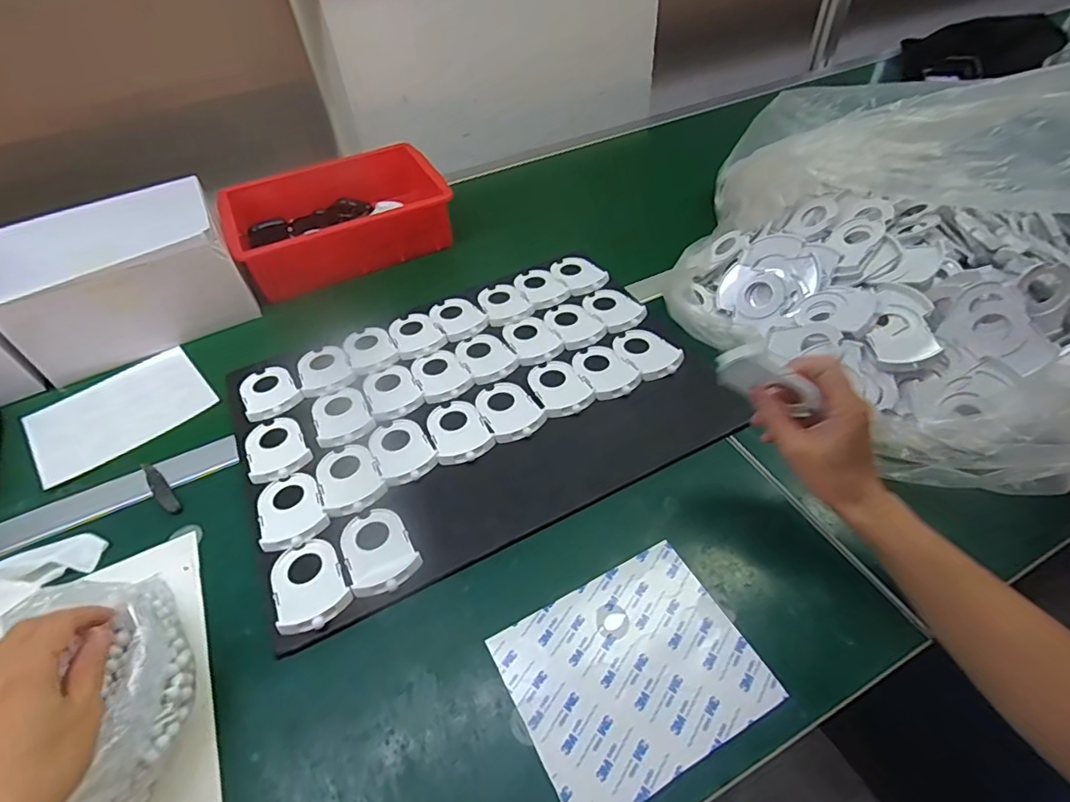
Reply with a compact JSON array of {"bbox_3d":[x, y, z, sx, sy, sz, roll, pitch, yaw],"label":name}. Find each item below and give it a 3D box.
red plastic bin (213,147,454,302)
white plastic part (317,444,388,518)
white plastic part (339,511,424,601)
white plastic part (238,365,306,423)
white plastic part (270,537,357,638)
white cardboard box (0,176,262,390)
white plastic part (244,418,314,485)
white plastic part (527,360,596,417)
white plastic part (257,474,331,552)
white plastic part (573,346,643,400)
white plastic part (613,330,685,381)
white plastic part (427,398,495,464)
[{"bbox_3d":[-0.287,-0.271,0.813,0.289,0.089,0.191,-19,49,-13],"label":"red plastic bin"},{"bbox_3d":[-0.182,0.075,0.536,0.057,0.004,0.081,-25,51,-18],"label":"white plastic part"},{"bbox_3d":[-0.138,0.131,0.482,0.058,0.009,0.081,-27,52,-20],"label":"white plastic part"},{"bbox_3d":[-0.302,-0.012,0.624,0.059,0.006,0.084,-26,51,-19],"label":"white plastic part"},{"bbox_3d":[-0.192,0.153,0.464,0.058,0.005,0.082,-27,51,-19],"label":"white plastic part"},{"bbox_3d":[-0.519,-0.161,0.701,0.244,0.135,0.168,-24,51,-18],"label":"white cardboard box"},{"bbox_3d":[-0.269,0.048,0.568,0.058,0.005,0.082,-27,51,-20],"label":"white plastic part"},{"bbox_3d":[0.028,-0.017,0.603,0.058,0.006,0.082,-17,49,-11],"label":"white plastic part"},{"bbox_3d":[-0.230,0.102,0.516,0.057,0.005,0.082,-24,50,-17],"label":"white plastic part"},{"bbox_3d":[0.077,-0.035,0.617,0.056,0.007,0.083,-24,51,-18],"label":"white plastic part"},{"bbox_3d":[0.129,-0.056,0.634,0.056,0.017,0.085,-27,52,-20],"label":"white plastic part"},{"bbox_3d":[-0.080,0.030,0.569,0.058,0.007,0.082,-22,50,-16],"label":"white plastic part"}]

